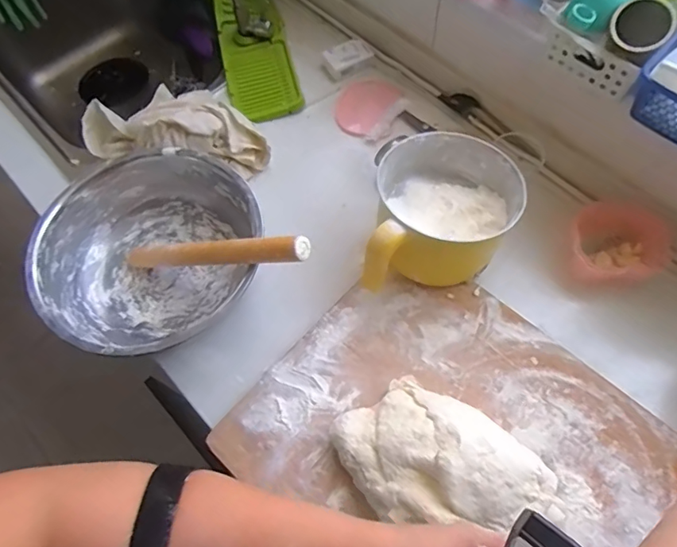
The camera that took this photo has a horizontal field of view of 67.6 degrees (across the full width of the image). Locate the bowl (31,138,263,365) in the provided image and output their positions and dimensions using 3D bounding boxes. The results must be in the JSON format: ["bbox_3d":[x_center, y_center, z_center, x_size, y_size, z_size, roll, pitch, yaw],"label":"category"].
[{"bbox_3d":[-0.231,-0.022,0.652,0.255,0.102,0.271,-1,64,2],"label":"bowl"}]

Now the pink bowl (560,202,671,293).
[{"bbox_3d":[0.360,-0.034,0.661,0.111,0.065,0.124,38,72,19],"label":"pink bowl"}]

